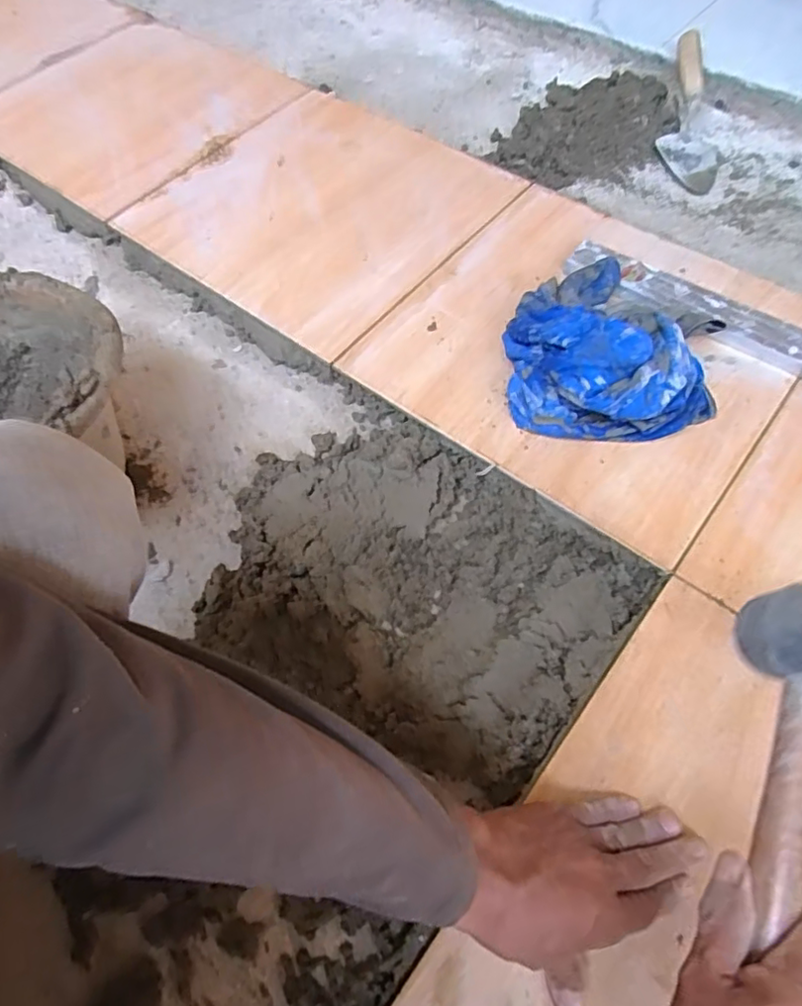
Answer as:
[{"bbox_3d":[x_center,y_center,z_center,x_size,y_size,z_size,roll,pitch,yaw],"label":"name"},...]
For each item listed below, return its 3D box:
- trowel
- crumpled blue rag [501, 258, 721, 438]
[{"bbox_3d":[0.412,-0.555,0.869,0.085,0.037,0.275,3,80,4],"label":"trowel"},{"bbox_3d":[0.210,-0.166,0.605,0.206,0.076,0.204,-2,61,1],"label":"crumpled blue rag"}]

